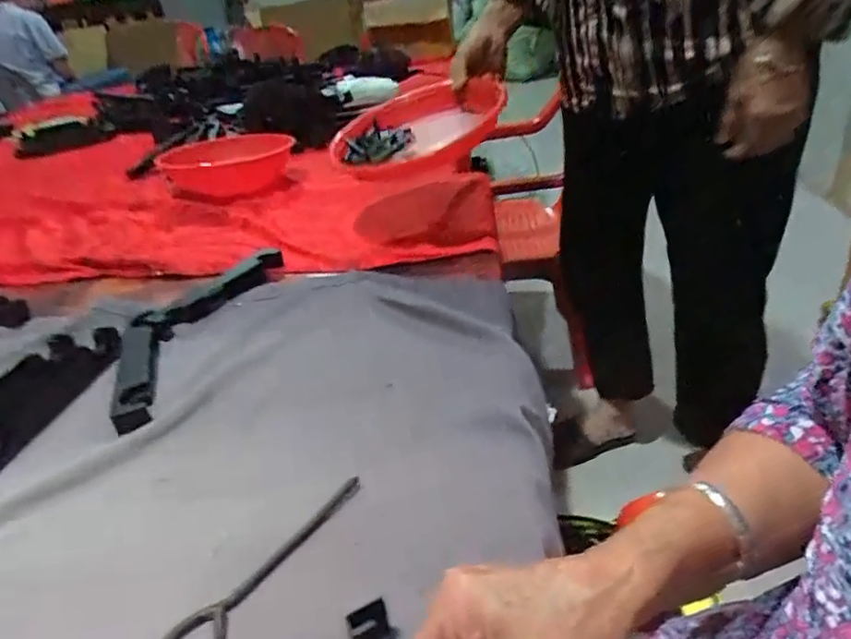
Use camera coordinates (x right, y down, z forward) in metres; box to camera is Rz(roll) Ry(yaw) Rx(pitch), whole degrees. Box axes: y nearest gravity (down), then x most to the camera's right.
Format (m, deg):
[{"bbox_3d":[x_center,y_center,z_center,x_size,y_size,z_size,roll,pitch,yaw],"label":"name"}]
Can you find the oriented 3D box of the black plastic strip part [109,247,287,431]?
[{"bbox_3d":[-0.271,0.003,0.661,0.105,0.021,0.331,-1,32,11],"label":"black plastic strip part"}]

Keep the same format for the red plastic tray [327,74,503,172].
[{"bbox_3d":[-0.009,-0.264,0.837,0.238,0.046,0.236,-11,35,10],"label":"red plastic tray"}]

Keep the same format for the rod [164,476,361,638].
[{"bbox_3d":[-0.107,0.164,0.388,0.040,0.007,0.178,9,34,26],"label":"rod"}]

